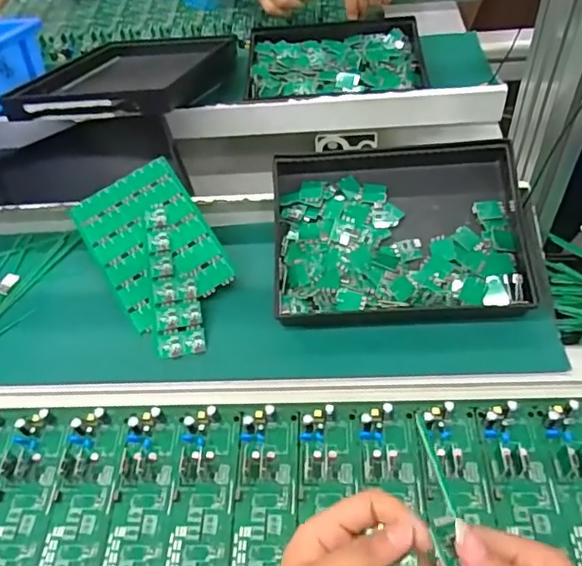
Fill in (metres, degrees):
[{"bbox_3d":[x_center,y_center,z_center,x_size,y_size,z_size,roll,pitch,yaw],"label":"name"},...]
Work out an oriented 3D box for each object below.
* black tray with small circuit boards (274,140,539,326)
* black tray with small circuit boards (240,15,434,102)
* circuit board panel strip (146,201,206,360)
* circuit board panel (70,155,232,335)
[{"bbox_3d":[0.103,-0.050,0.532,0.235,0.045,0.171,-2,63,2],"label":"black tray with small circuit boards"},{"bbox_3d":[0.059,-0.295,0.749,0.223,0.029,0.187,-4,53,3],"label":"black tray with small circuit boards"},{"bbox_3d":[-0.118,-0.005,0.549,0.045,0.004,0.162,-15,66,-5],"label":"circuit board panel strip"},{"bbox_3d":[-0.137,-0.042,0.569,0.110,0.006,0.160,-32,69,-9],"label":"circuit board panel"}]

